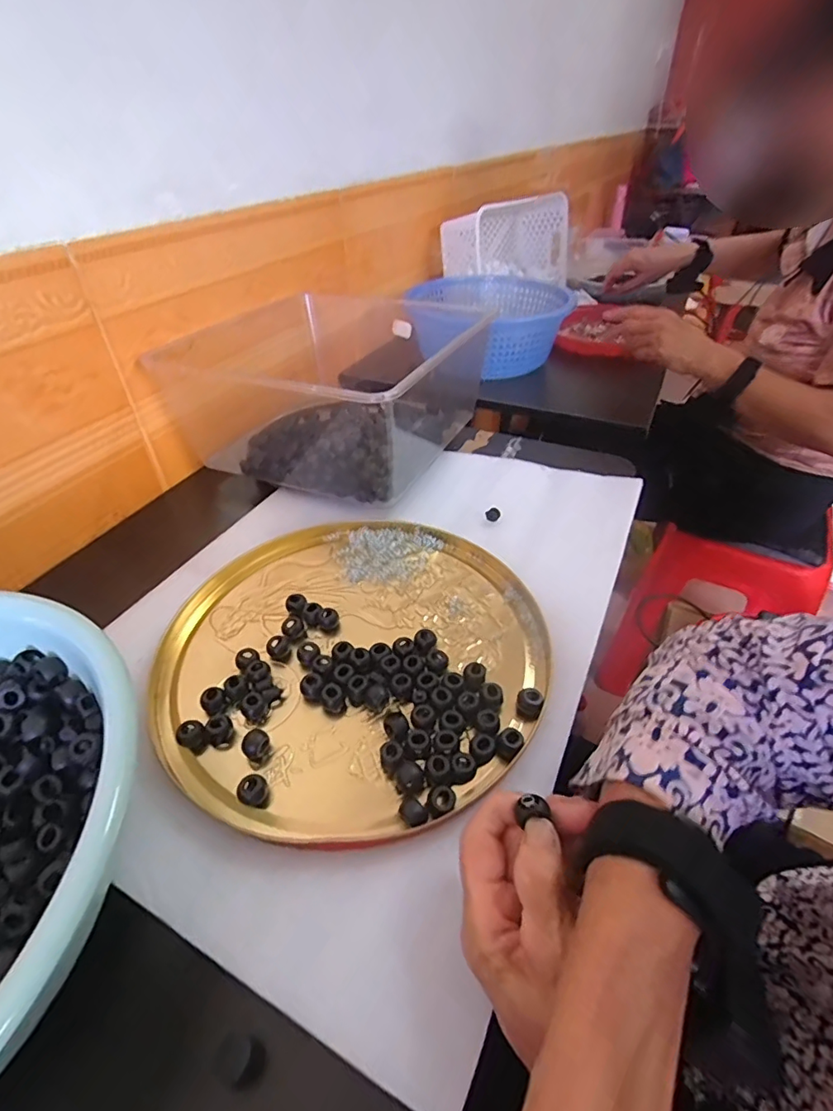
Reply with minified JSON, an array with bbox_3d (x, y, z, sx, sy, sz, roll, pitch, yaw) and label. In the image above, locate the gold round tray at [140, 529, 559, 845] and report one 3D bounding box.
[{"bbox_3d":[-0.050,0.065,0.393,0.284,0.015,0.277,0,42,0],"label":"gold round tray"}]

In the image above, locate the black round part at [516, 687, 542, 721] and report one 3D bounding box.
[{"bbox_3d":[0.078,0.103,0.355,0.017,0.015,0.017,0,42,0],"label":"black round part"}]

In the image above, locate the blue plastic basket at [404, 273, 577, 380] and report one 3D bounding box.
[{"bbox_3d":[0.115,-0.389,0.875,0.245,0.114,0.261,-4,42,-3],"label":"blue plastic basket"}]

